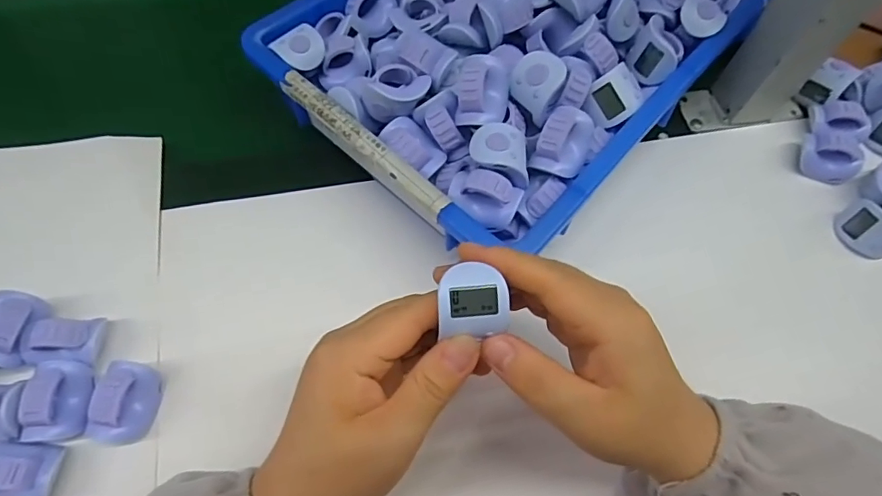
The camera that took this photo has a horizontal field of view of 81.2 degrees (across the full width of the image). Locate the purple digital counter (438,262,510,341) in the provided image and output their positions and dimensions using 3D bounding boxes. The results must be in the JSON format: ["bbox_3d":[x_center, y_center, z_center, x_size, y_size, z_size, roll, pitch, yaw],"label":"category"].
[{"bbox_3d":[0.014,0.023,0.226,0.029,0.015,0.029,-1,93,-5],"label":"purple digital counter"}]

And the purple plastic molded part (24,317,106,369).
[{"bbox_3d":[-0.214,0.054,0.294,0.035,0.028,0.026,1,64,-3],"label":"purple plastic molded part"}]

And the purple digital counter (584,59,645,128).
[{"bbox_3d":[0.109,-0.096,0.330,0.035,0.022,0.029,-39,96,5],"label":"purple digital counter"}]

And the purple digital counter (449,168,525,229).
[{"bbox_3d":[0.025,-0.029,0.297,0.040,0.020,0.024,27,66,10],"label":"purple digital counter"}]

